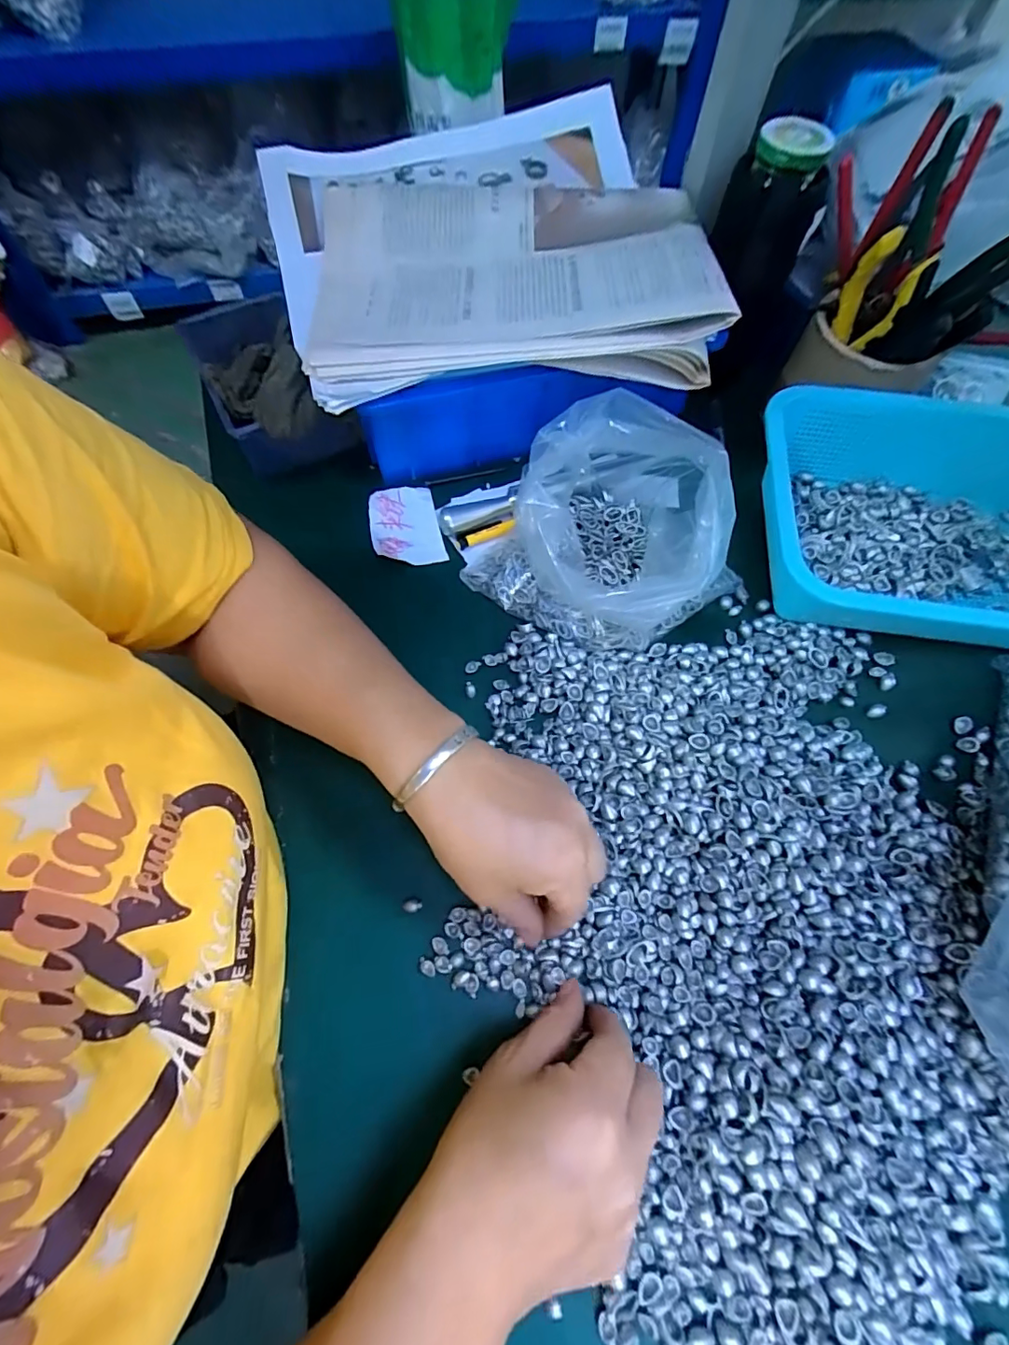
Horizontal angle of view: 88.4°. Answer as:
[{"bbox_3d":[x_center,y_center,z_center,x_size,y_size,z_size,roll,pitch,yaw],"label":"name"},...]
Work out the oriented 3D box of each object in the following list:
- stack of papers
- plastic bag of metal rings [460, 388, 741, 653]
[{"bbox_3d":[-0.020,-0.325,0.392,0.309,0.043,0.284,-6,66,-5],"label":"stack of papers"},{"bbox_3d":[0.080,-0.105,0.359,0.166,0.087,0.157,30,70,12],"label":"plastic bag of metal rings"}]

